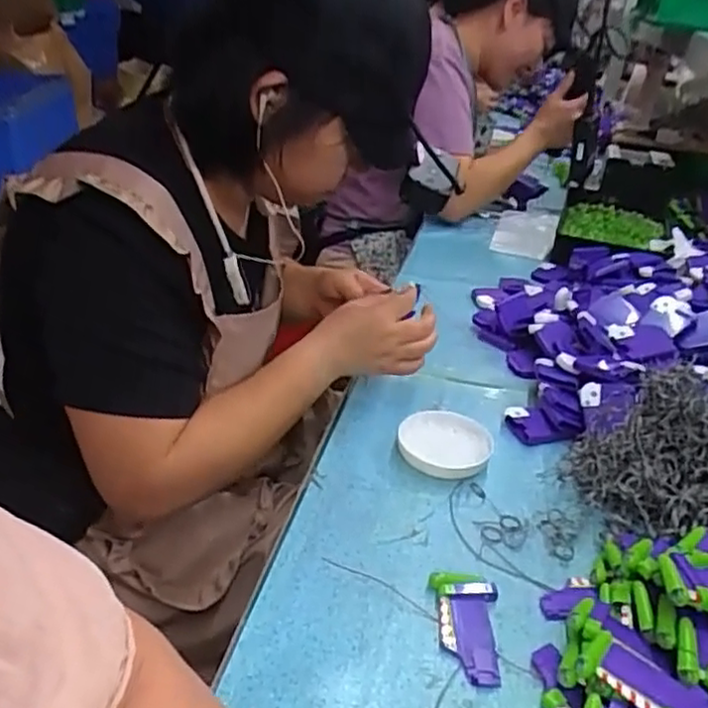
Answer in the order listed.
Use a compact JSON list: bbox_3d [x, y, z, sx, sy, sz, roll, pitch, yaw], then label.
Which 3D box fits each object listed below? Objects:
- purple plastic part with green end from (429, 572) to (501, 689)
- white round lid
[{"bbox_3d":[0.082,0.196,0.499,0.047,0.010,0.088,7,29,1],"label":"purple plastic part with green end"},{"bbox_3d":[0.089,0.090,0.679,0.088,0.020,0.087,5,29,-3],"label":"white round lid"}]

